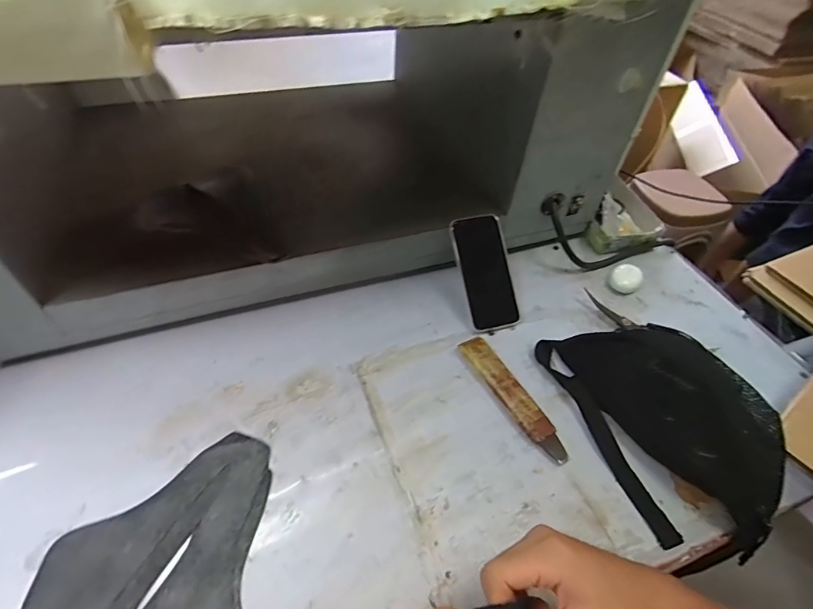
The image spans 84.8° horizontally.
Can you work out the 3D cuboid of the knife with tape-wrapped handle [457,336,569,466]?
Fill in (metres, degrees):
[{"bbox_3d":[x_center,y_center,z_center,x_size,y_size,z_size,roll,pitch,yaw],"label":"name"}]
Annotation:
[{"bbox_3d":[0.130,0.114,0.554,0.037,0.020,0.186,-19,54,-20],"label":"knife with tape-wrapped handle"}]

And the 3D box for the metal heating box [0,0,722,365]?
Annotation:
[{"bbox_3d":[-0.124,-0.314,0.670,0.874,0.374,0.570,-8,50,-12],"label":"metal heating box"}]

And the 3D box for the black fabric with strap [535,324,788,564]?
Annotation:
[{"bbox_3d":[0.297,0.120,0.508,0.154,0.094,0.284,-13,52,-16],"label":"black fabric with strap"}]

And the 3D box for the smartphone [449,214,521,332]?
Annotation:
[{"bbox_3d":[0.117,-0.047,0.644,0.079,0.011,0.163,-13,88,-16],"label":"smartphone"}]

